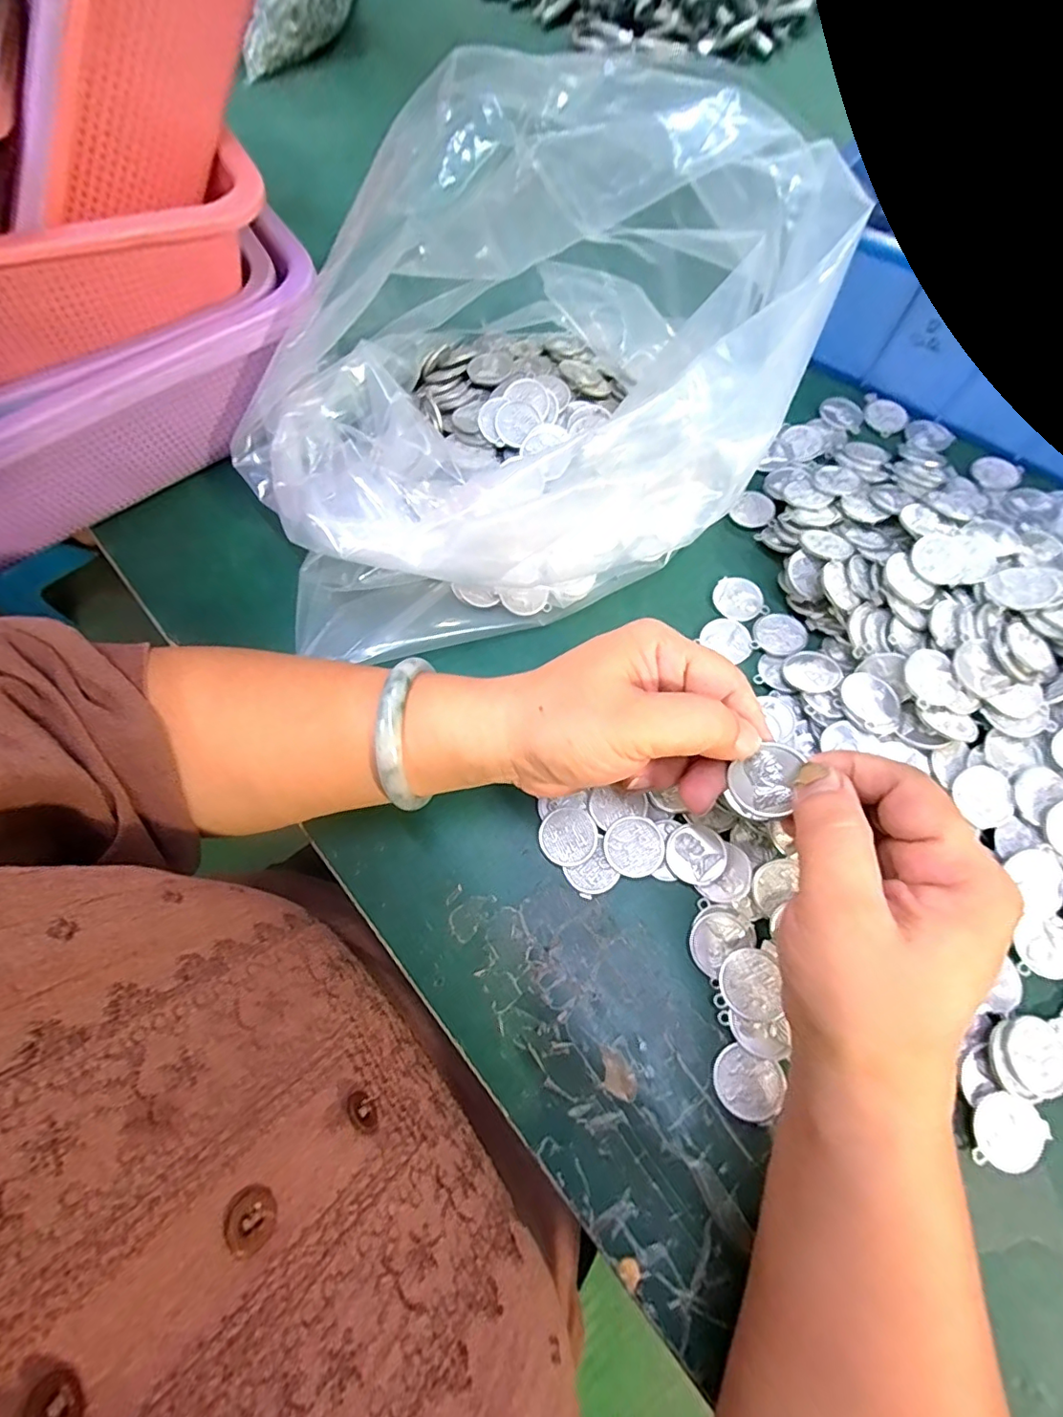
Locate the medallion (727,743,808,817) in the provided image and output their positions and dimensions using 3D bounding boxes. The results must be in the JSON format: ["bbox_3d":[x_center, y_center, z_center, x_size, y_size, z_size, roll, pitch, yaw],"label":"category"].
[{"bbox_3d":[0.089,0.027,0.204,0.023,0.004,0.027,12,102,17],"label":"medallion"}]

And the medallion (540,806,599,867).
[{"bbox_3d":[0.019,0.065,0.273,0.028,0.004,0.028,-1,70,2],"label":"medallion"}]

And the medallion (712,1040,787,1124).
[{"bbox_3d":[0.095,0.166,0.234,0.028,0.005,0.026,21,73,9],"label":"medallion"}]

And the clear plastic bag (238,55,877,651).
[{"bbox_3d":[-0.037,-0.169,0.274,0.262,0.164,0.242,-29,72,-8],"label":"clear plastic bag"}]

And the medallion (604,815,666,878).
[{"bbox_3d":[0.052,0.069,0.268,0.029,0.004,0.029,-1,70,2],"label":"medallion"}]

